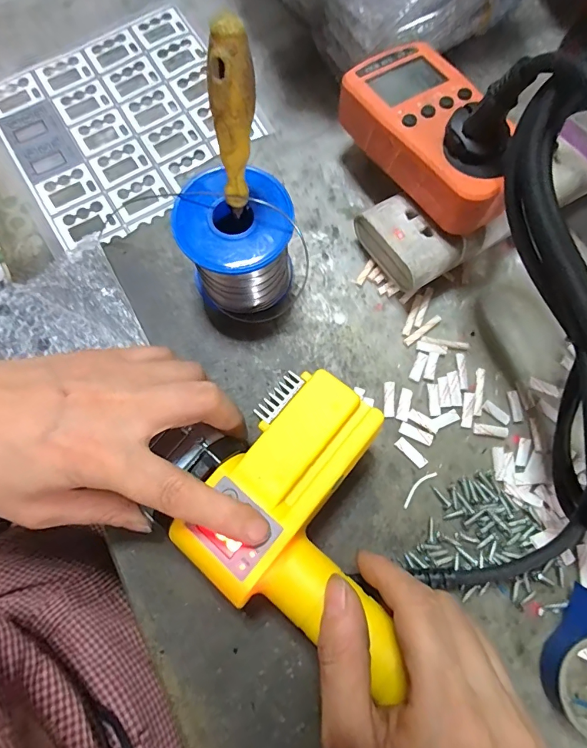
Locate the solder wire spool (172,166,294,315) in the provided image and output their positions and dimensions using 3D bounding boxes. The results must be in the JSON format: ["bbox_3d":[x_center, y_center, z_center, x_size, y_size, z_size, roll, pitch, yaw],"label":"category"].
[{"bbox_3d":[-0.033,-0.074,0.250,0.062,0.070,0.055,10,76,2],"label":"solder wire spool"}]

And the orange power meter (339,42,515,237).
[{"bbox_3d":[0.087,-0.147,0.253,0.062,0.034,0.127,-33,79,-8],"label":"orange power meter"}]

